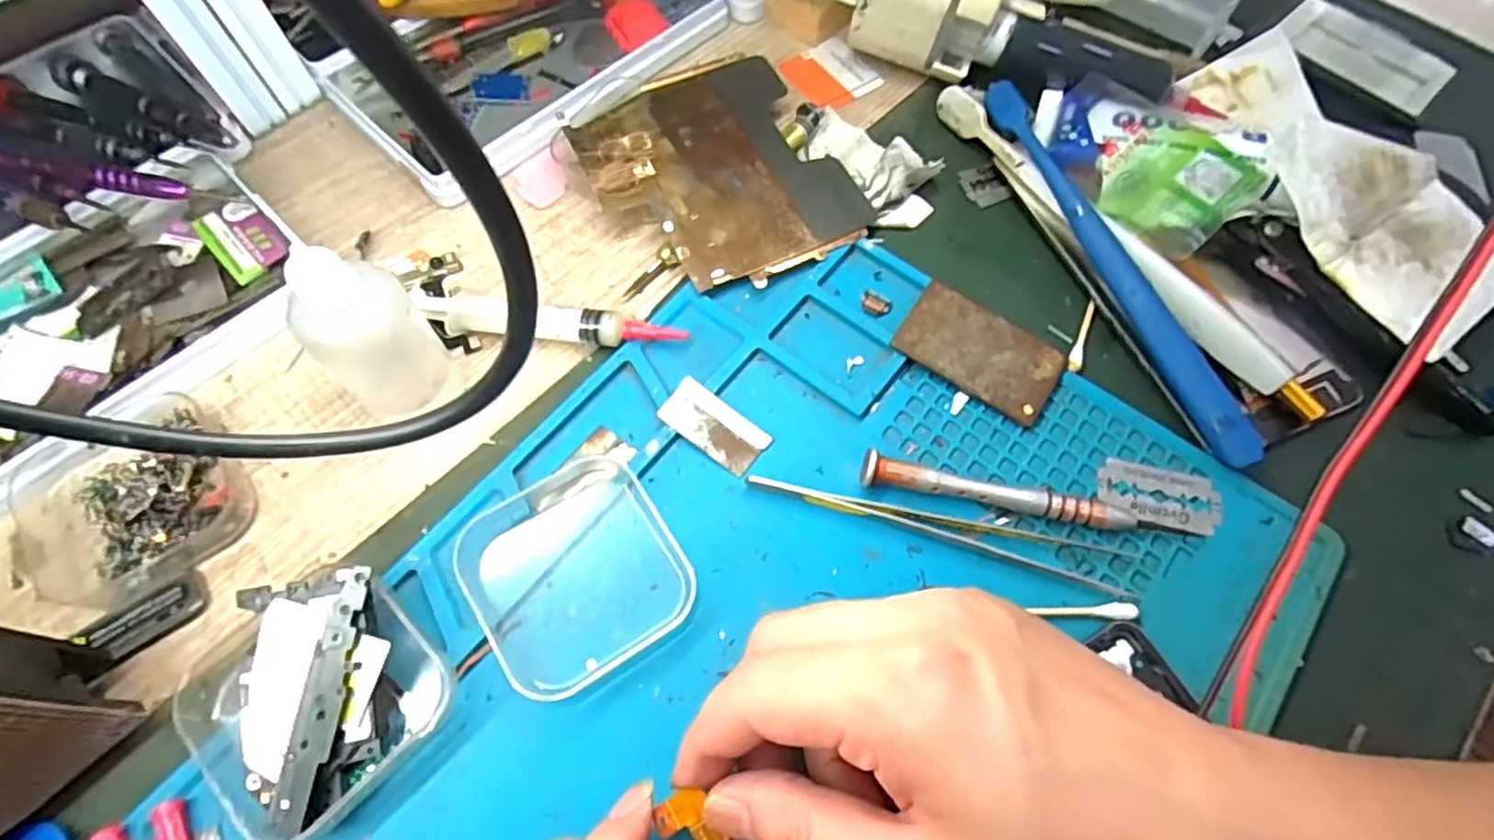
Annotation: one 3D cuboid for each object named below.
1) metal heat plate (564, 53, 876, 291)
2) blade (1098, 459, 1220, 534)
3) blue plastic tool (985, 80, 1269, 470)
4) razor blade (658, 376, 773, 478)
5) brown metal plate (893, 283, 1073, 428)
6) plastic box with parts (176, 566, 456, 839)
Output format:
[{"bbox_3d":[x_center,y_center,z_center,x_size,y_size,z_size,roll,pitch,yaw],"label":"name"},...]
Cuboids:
[{"bbox_3d":[-0.013,-0.107,0.297,0.099,0.004,0.112,-25,71,-13],"label":"metal heat plate"},{"bbox_3d":[0.147,0.026,0.246,0.040,0.004,0.023,10,65,4],"label":"blade"},{"bbox_3d":[0.144,-0.066,0.275,0.014,0.004,0.184,-32,69,24],"label":"blue plastic tool"},{"bbox_3d":[-0.012,0.002,0.254,0.039,0.004,0.020,36,72,5],"label":"razor blade"},{"bbox_3d":[0.091,-0.027,0.267,0.060,0.004,0.036,34,71,10],"label":"brown metal plate"},{"bbox_3d":[-0.129,0.080,0.203,0.065,0.026,0.065,-41,72,-18],"label":"plastic box with parts"}]

